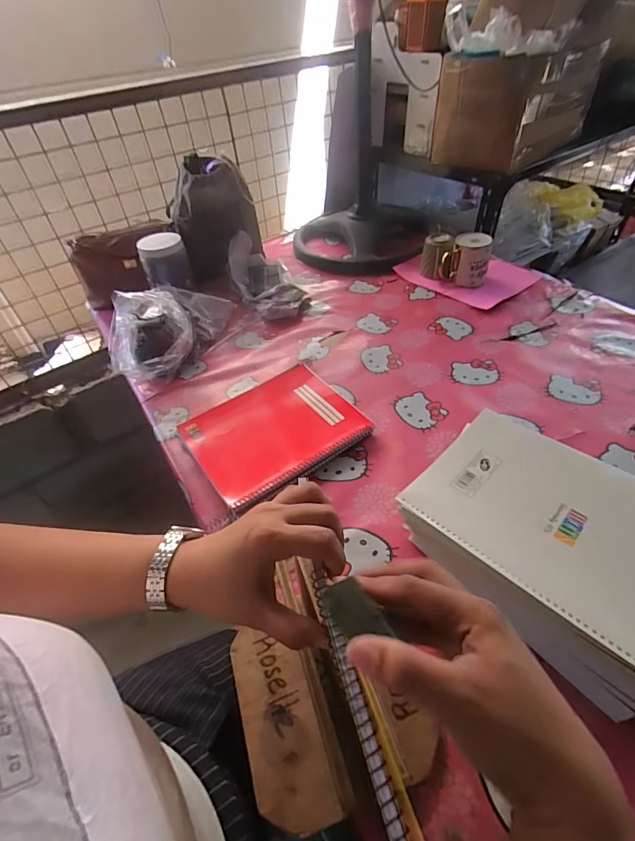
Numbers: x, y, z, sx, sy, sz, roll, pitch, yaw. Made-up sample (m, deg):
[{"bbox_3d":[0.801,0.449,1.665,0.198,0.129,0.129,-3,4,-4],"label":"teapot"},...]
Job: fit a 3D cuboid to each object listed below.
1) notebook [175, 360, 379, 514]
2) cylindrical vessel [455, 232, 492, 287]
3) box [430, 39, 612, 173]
[{"bbox_3d":[-0.068,0.014,0.663,0.252,0.027,0.199,-27,48,-19],"label":"notebook"},{"bbox_3d":[0.351,-0.364,0.934,0.072,0.096,0.075,5,46,12],"label":"cylindrical vessel"},{"bbox_3d":[0.495,-0.797,1.034,0.370,0.200,0.259,-36,52,-26],"label":"box"}]

